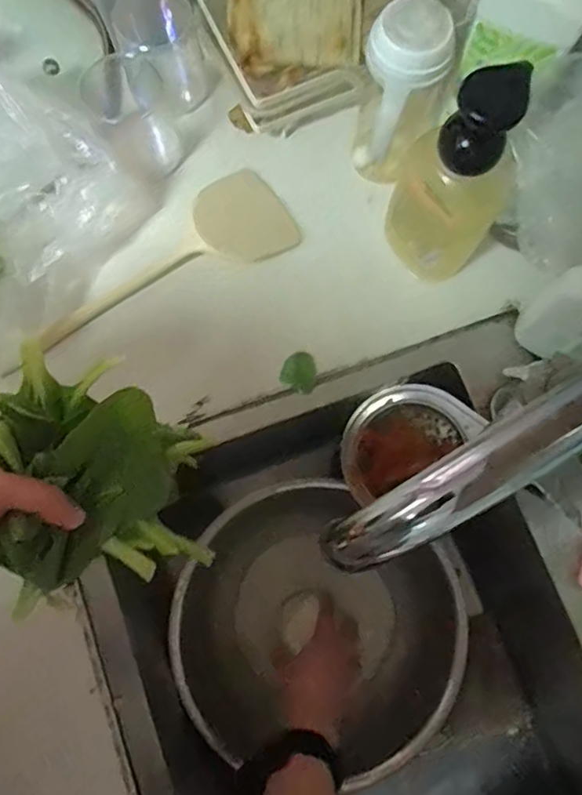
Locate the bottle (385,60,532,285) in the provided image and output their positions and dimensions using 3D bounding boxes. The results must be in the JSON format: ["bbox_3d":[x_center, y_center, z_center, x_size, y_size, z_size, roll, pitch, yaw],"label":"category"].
[{"bbox_3d":[0.126,-0.167,0.467,0.089,0.196,0.078,32,78,6],"label":"bottle"}]

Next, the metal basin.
[{"bbox_3d":[0.032,0.232,0.622,0.286,0.092,0.265,0,76,-1],"label":"metal basin"}]

